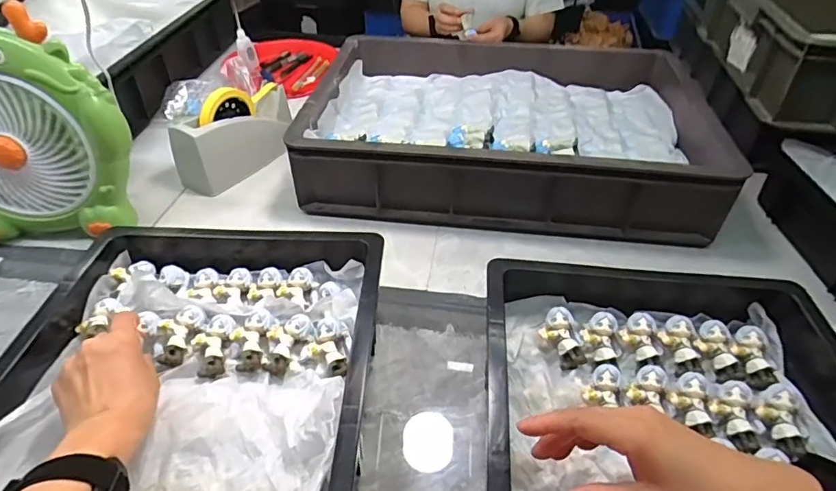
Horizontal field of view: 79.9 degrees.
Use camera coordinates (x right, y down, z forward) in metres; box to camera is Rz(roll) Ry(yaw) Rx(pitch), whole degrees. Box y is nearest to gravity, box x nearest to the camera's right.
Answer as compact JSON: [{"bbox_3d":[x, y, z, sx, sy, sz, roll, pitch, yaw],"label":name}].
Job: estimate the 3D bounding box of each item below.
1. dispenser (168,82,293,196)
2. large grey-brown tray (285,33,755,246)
[{"bbox_3d":[-0.258,-0.165,0.729,0.077,0.105,0.188,27,48,27],"label":"dispenser"},{"bbox_3d":[0.123,-0.173,0.743,0.535,0.131,0.356,9,42,9],"label":"large grey-brown tray"}]

